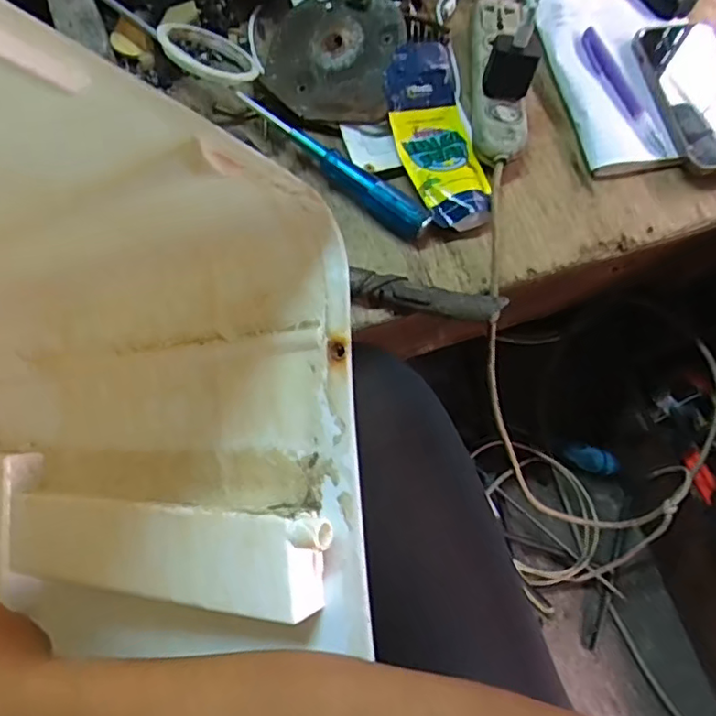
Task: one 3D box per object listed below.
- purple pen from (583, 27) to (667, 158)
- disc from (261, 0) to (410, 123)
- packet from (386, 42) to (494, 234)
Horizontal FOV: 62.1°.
[{"bbox_3d":[0.235,-0.234,0.523,0.017,0.016,0.137,-21,72,-10],"label":"purple pen"},{"bbox_3d":[-0.016,-0.269,0.529,0.127,0.015,0.148,-33,74,5],"label":"disc"},{"bbox_3d":[0.065,-0.191,0.501,0.064,0.033,0.165,-13,71,-7],"label":"packet"}]

